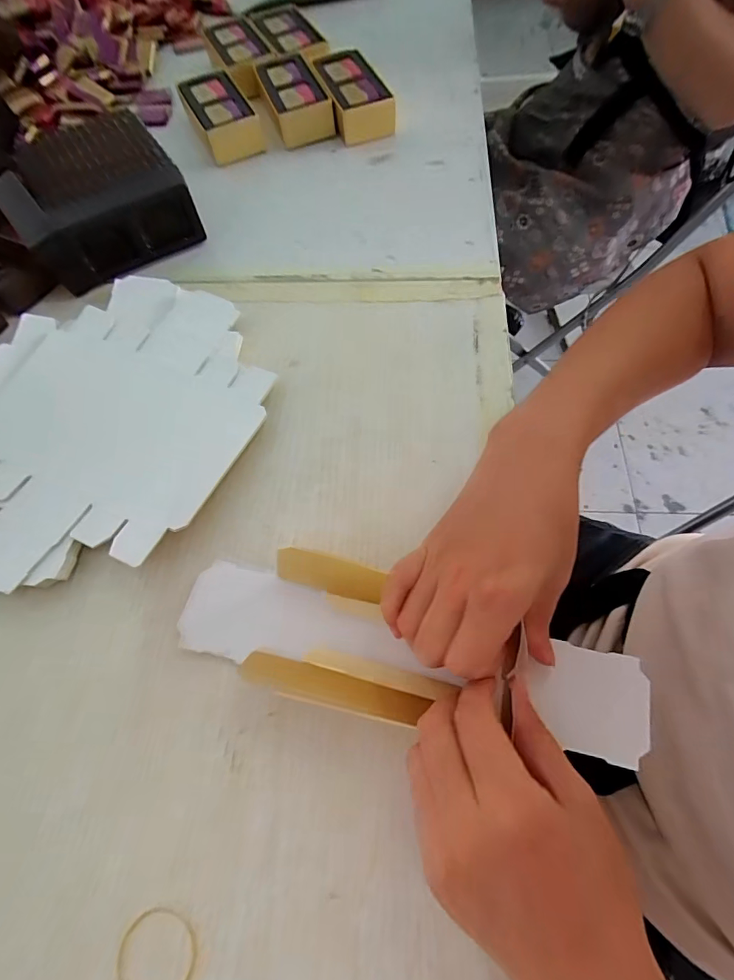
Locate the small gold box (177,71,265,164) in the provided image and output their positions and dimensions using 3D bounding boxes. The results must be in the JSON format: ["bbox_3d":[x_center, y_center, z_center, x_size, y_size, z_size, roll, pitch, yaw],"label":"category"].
[{"bbox_3d":[-0.155,-0.393,0.466,0.059,0.031,0.124,-22,66,-8],"label":"small gold box"}]

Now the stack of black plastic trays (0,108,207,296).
[{"bbox_3d":[-0.237,-0.258,0.387,0.133,0.048,0.144,-31,68,-11],"label":"stack of black plastic trays"}]

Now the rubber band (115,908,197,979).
[{"bbox_3d":[-0.095,0.210,0.197,0.036,0.004,0.035,11,66,7],"label":"rubber band"}]

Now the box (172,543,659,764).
[{"bbox_3d":[0.019,0.084,0.236,0.248,0.026,0.071,11,66,7],"label":"box"}]

